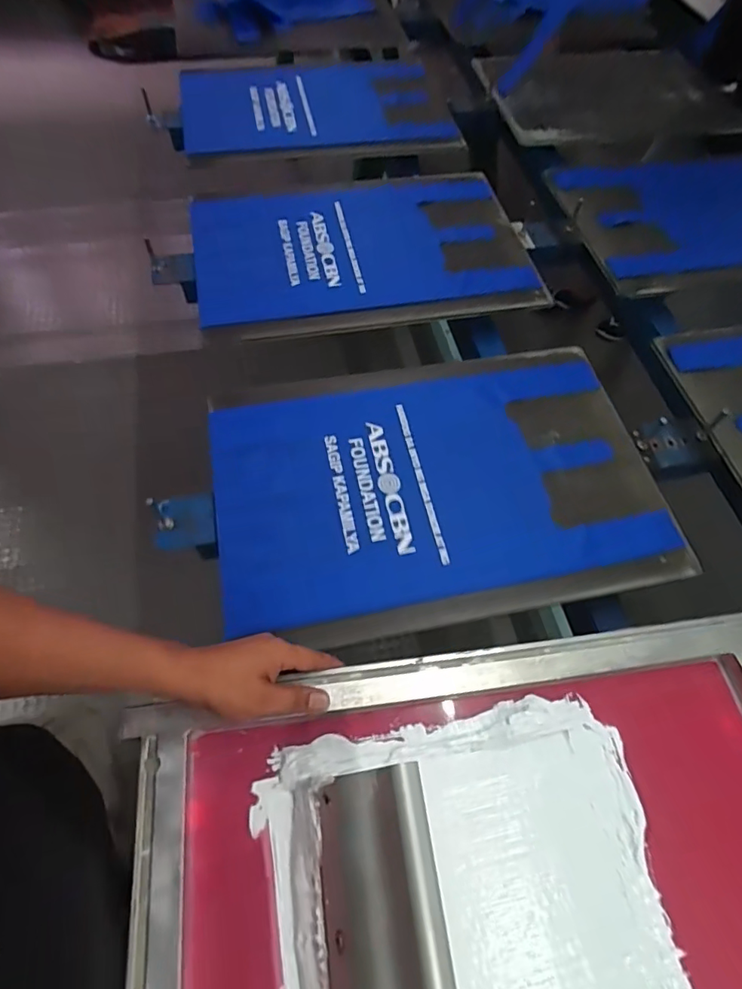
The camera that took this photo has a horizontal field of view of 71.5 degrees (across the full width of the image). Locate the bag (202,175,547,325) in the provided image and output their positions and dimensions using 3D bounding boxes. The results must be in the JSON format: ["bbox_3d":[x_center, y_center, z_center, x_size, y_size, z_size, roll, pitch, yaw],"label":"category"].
[{"bbox_3d":[-0.028,-0.466,0.946,0.584,0.040,0.334,-12,65,-11],"label":"bag"}]

